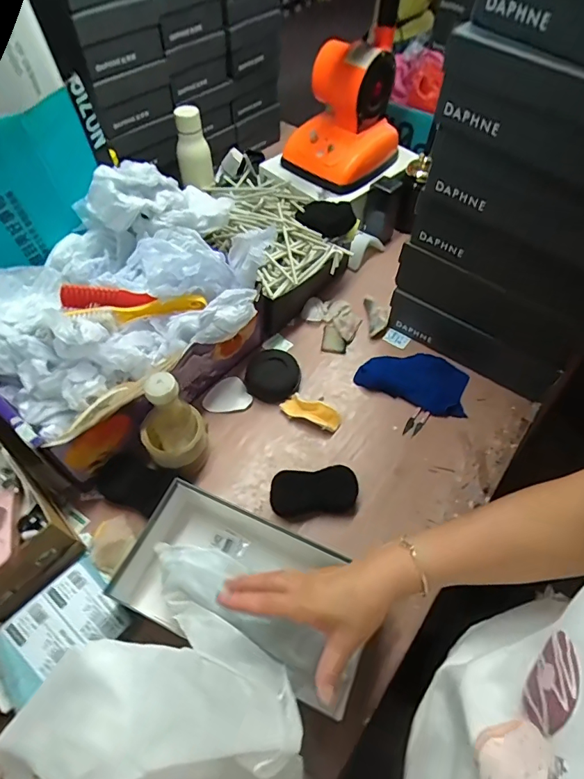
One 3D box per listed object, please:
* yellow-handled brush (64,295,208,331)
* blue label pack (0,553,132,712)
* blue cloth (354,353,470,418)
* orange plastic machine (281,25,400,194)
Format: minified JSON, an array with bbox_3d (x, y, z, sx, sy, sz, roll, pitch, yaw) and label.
[{"bbox_3d":[-0.225,-0.118,0.666,0.188,0.031,0.032,-15,58,-12],"label":"yellow-handled brush"},{"bbox_3d":[-0.284,0.286,0.537,0.139,0.039,0.118,-39,65,-24],"label":"blue label pack"},{"bbox_3d":[0.217,-0.022,0.791,0.182,0.022,0.110,23,58,13],"label":"blue cloth"},{"bbox_3d":[0.101,-0.528,0.852,0.144,0.230,0.188,36,62,20],"label":"orange plastic machine"}]

